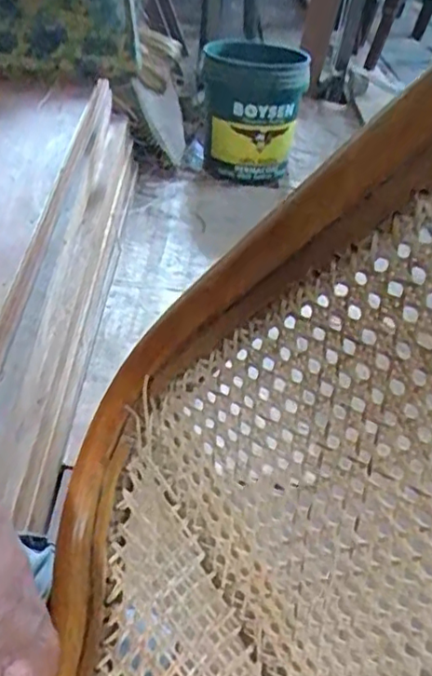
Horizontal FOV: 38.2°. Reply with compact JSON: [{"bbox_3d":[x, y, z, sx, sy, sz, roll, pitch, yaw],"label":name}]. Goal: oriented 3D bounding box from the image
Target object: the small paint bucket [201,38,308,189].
[{"bbox_3d":[0.105,-0.639,1.760,0.283,0.350,0.307,6,39,2],"label":"small paint bucket"}]

